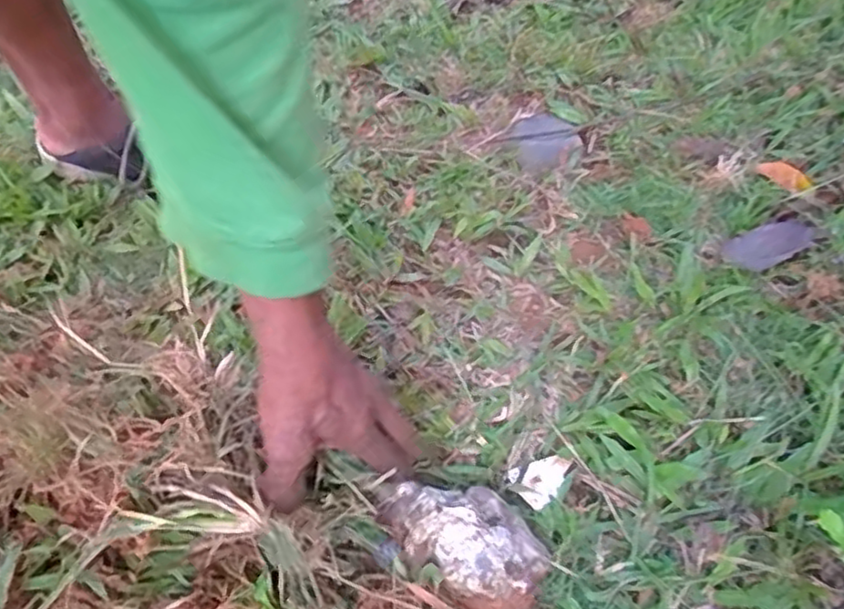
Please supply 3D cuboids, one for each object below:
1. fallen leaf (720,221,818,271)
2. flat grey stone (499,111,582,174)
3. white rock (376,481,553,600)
[{"bbox_3d":[0.297,-0.052,0.581,0.077,0.016,0.034,-12,62,-10],"label":"fallen leaf"},{"bbox_3d":[0.118,-0.165,0.684,0.071,0.008,0.070,-29,59,-18],"label":"flat grey stone"},{"bbox_3d":[0.029,0.152,0.461,0.107,0.031,0.068,36,65,16],"label":"white rock"}]

